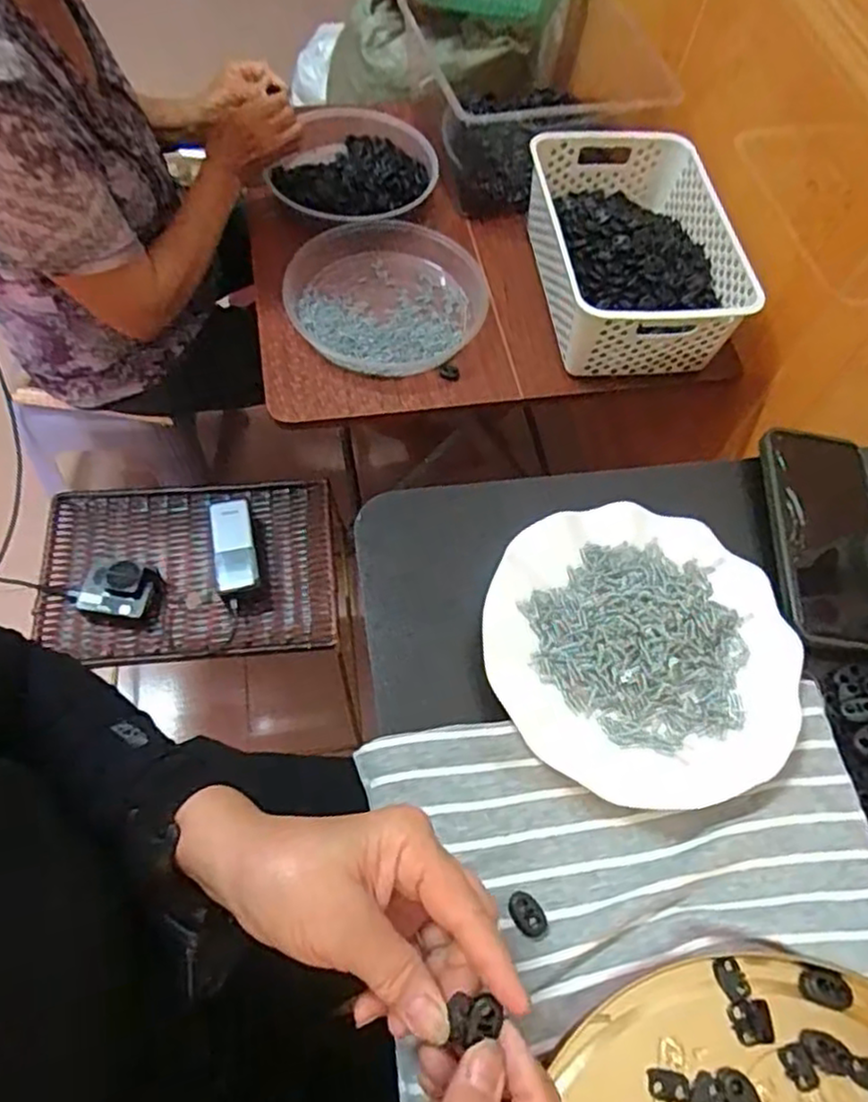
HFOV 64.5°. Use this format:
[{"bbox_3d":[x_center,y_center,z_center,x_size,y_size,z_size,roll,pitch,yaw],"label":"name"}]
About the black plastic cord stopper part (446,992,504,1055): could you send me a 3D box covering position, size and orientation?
[{"bbox_3d":[0.017,0.190,0.277,0.021,0.009,0.018,1,62,-4],"label":"black plastic cord stopper part"}]

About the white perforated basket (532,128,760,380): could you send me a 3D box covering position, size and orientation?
[{"bbox_3d":[0.234,-0.359,0.827,0.208,0.099,0.313,-2,62,-5],"label":"white perforated basket"}]

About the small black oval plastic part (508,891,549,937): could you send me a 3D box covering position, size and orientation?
[{"bbox_3d":[0.048,0.185,0.350,0.015,0.004,0.022,-30,68,-18],"label":"small black oval plastic part"}]

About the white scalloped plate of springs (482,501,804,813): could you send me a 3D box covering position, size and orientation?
[{"bbox_3d":[0.123,0.057,0.412,0.178,0.021,0.178,2,62,-3],"label":"white scalloped plate of springs"}]

